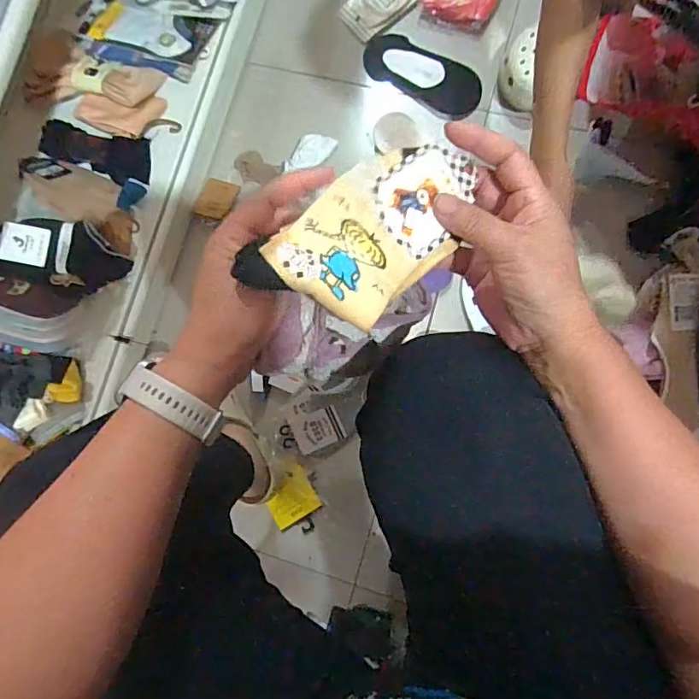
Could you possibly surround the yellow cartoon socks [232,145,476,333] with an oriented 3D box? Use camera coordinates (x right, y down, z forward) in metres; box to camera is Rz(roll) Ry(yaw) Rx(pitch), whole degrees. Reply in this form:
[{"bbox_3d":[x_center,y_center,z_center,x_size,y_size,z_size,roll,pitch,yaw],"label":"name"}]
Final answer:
[{"bbox_3d":[0.015,-0.073,0.318,0.154,0.025,0.080,-39,97,-19],"label":"yellow cartoon socks"}]

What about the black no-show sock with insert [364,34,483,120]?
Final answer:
[{"bbox_3d":[0.129,-0.481,0.869,0.217,0.013,0.092,36,89,8],"label":"black no-show sock with insert"}]

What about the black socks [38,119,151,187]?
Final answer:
[{"bbox_3d":[-0.388,-0.299,0.760,0.164,0.038,0.074,11,86,7],"label":"black socks"}]

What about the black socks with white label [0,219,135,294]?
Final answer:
[{"bbox_3d":[-0.442,-0.142,0.743,0.221,0.044,0.101,11,86,7],"label":"black socks with white label"}]

